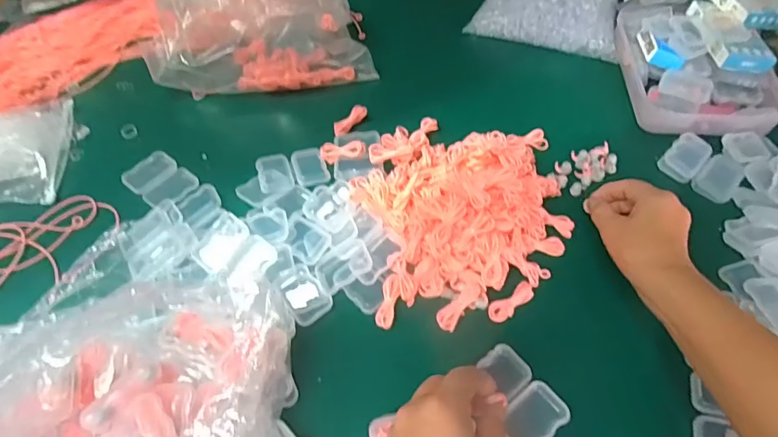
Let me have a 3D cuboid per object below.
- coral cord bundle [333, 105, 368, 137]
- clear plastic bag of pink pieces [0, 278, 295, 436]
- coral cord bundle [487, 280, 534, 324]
[{"bbox_3d":[-0.048,-0.121,0.576,0.017,0.012,0.052,35,63,24],"label":"coral cord bundle"},{"bbox_3d":[-0.176,0.123,0.331,0.200,0.107,0.174,-9,55,-4],"label":"clear plastic bag of pink pieces"},{"bbox_3d":[0.113,0.076,0.429,0.051,0.008,0.019,-31,59,-19],"label":"coral cord bundle"}]

